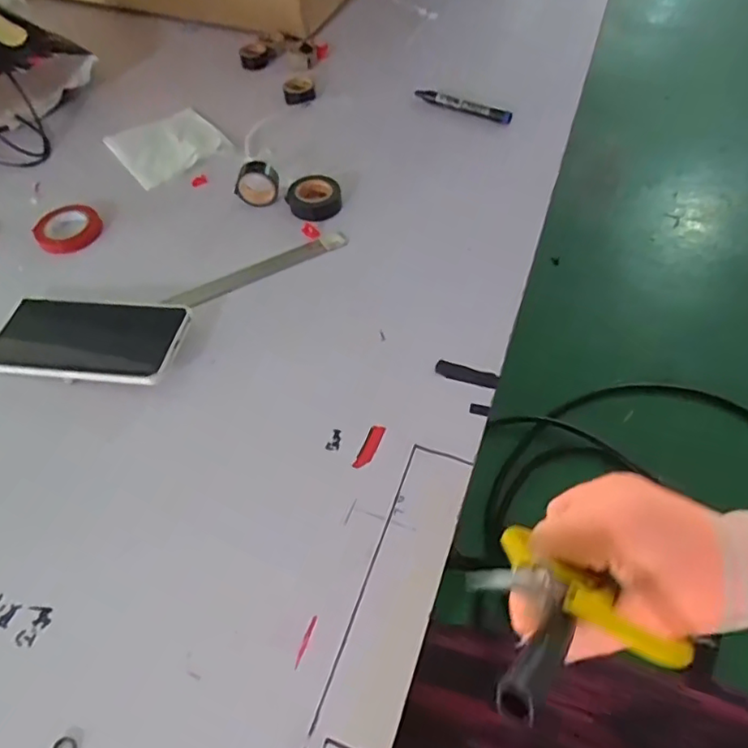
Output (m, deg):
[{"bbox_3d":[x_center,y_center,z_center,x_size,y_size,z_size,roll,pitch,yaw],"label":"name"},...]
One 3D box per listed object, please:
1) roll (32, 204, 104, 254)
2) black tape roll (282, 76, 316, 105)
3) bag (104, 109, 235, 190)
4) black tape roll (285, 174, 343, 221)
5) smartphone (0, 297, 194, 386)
[{"bbox_3d":[-0.304,-0.146,0.585,0.064,0.012,0.058,-31,59,-20],"label":"roll"},{"bbox_3d":[-0.092,-0.351,0.721,0.039,0.013,0.041,-8,53,-5],"label":"black tape roll"},{"bbox_3d":[-0.229,-0.260,0.669,0.112,0.013,0.109,-33,59,-21],"label":"bag"},{"bbox_3d":[-0.061,-0.179,0.592,0.054,0.017,0.054,-1,53,1],"label":"black tape roll"},{"bbox_3d":[-0.237,-0.030,0.484,0.161,0.007,0.079,4,54,11],"label":"smartphone"}]

